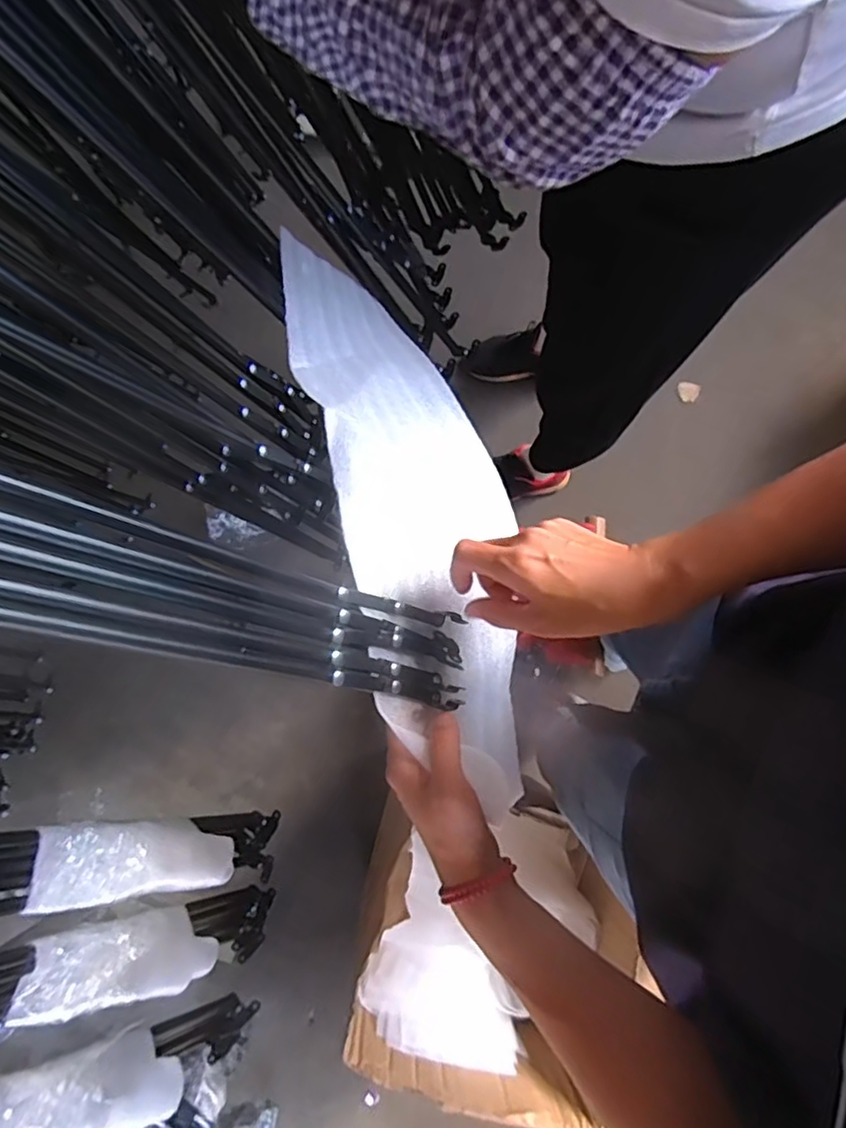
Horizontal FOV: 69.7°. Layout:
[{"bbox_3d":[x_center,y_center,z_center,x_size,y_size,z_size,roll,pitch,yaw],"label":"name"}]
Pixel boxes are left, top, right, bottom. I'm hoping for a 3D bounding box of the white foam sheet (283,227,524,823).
[{"bbox_3d":[-0.009,-0.066,0.466,0.128,0.118,0.433,-18,75,-3],"label":"white foam sheet"}]

